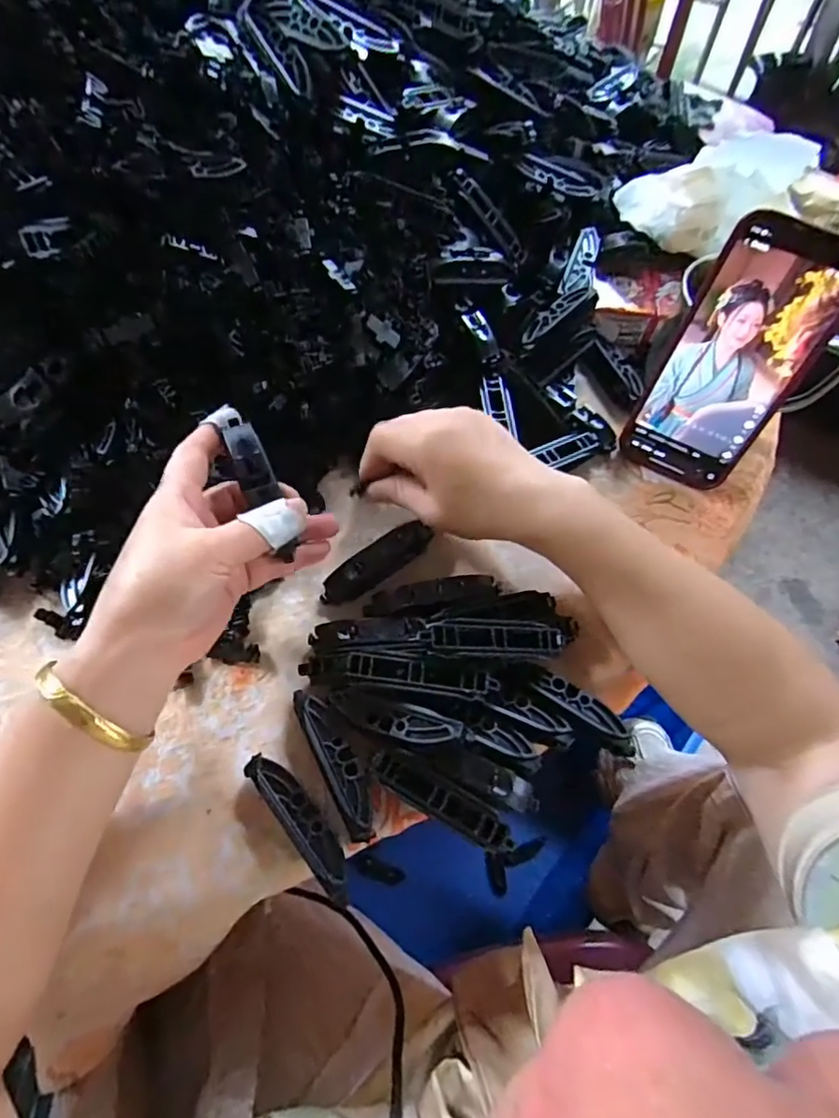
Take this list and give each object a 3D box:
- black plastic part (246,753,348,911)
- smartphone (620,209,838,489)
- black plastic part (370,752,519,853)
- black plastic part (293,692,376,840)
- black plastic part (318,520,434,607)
[{"bbox_3d":[-0.057,0.130,0.286,0.018,0.016,0.079,-36,69,-19],"label":"black plastic part"},{"bbox_3d":[0.191,-0.118,0.358,0.077,0.159,0.013,30,44,13],"label":"smartphone"},{"bbox_3d":[0.011,0.118,0.288,0.076,0.011,0.019,27,65,12],"label":"black plastic part"},{"bbox_3d":[-0.041,0.104,0.301,0.021,0.016,0.079,-23,65,-13],"label":"black plastic part"},{"bbox_3d":[-0.025,0.002,0.357,0.077,0.018,0.019,-35,69,-18],"label":"black plastic part"}]

